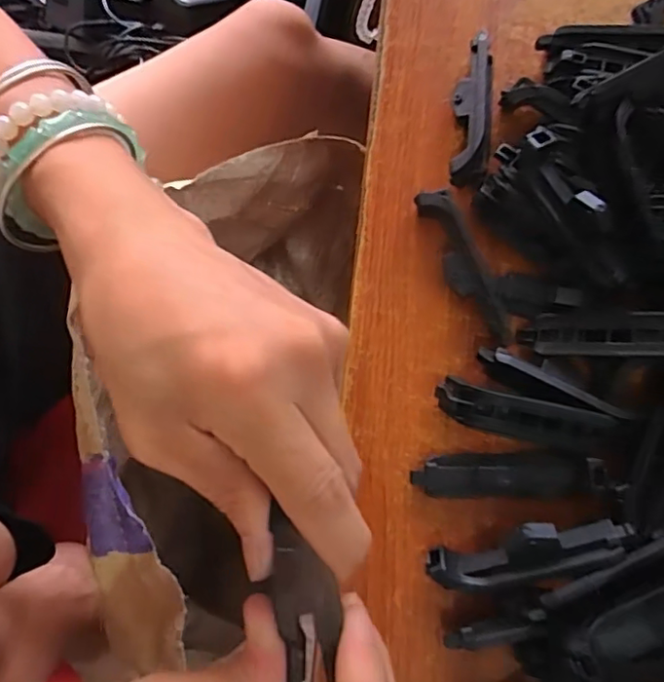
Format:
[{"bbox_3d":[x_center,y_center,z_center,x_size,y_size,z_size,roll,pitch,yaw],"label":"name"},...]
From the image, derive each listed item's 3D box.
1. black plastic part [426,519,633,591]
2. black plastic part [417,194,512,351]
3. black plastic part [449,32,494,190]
[{"bbox_3d":[0.074,0.081,0.222,0.073,0.013,0.019,-18,80,15],"label":"black plastic part"},{"bbox_3d":[0.059,-0.032,0.255,0.018,0.017,0.073,-21,80,-3],"label":"black plastic part"},{"bbox_3d":[0.066,-0.106,0.268,0.020,0.020,0.071,10,80,2],"label":"black plastic part"}]

